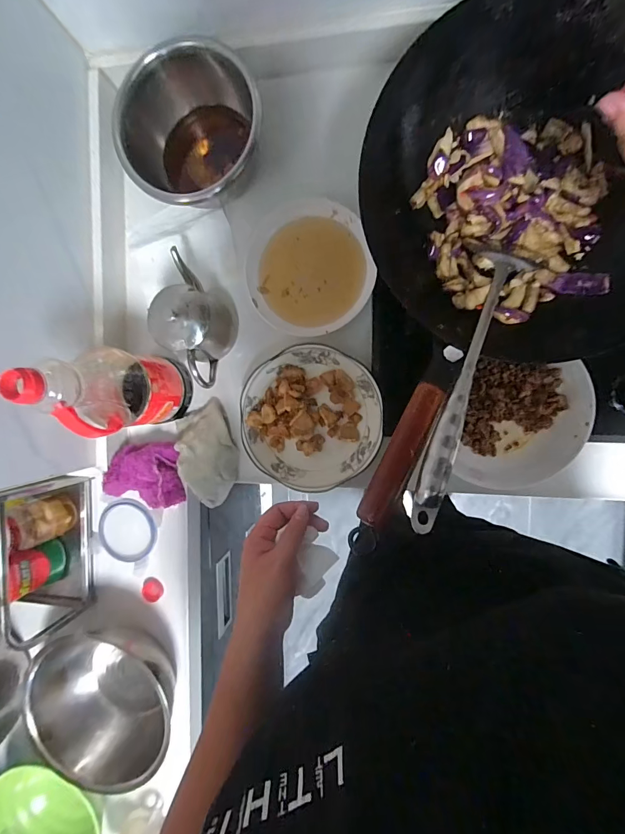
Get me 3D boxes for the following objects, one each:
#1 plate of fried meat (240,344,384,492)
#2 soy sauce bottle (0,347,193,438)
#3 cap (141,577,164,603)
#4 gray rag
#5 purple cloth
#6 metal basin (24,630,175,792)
[{"bbox_3d":[-0.002,0.002,0.540,0.192,0.036,0.195,1,93,9],"label":"plate of fried meat"},{"bbox_3d":[-0.251,-0.031,0.470,0.098,0.248,0.090,1,93,9],"label":"soy sauce bottle"},{"bbox_3d":[-0.264,0.283,0.624,0.038,0.012,0.038,1,93,9],"label":"cap"},{"bbox_3d":[-0.153,0.055,0.563,0.081,0.049,0.145,-23,89,10],"label":"gray rag"},{"bbox_3d":[-0.255,0.094,0.580,0.104,0.050,0.103,-8,92,9],"label":"purple cloth"},{"bbox_3d":[-0.319,0.438,0.590,0.233,0.098,0.175,-8,92,9],"label":"metal basin"}]

